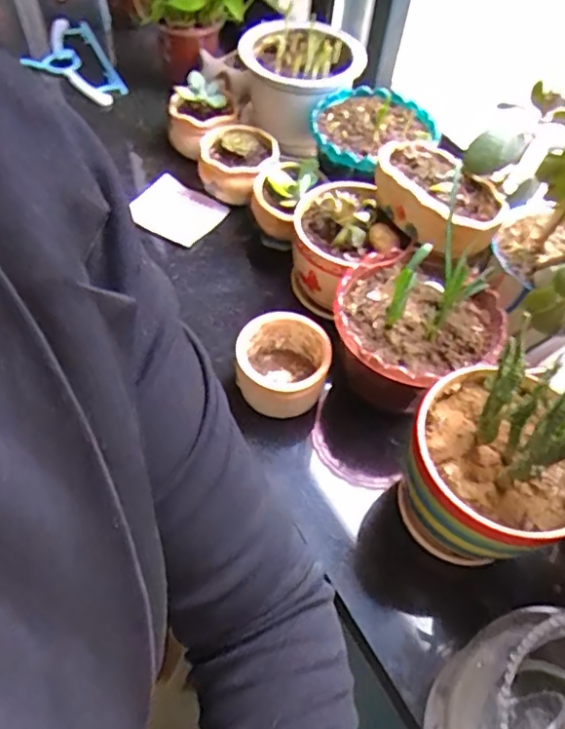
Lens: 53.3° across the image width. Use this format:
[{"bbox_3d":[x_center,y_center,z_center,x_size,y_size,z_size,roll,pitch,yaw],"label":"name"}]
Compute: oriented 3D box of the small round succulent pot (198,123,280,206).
[{"bbox_3d":[-0.057,-0.257,0.722,0.094,0.052,0.098,2,55,-3],"label":"small round succulent pot"}]

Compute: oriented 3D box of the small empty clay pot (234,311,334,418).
[{"bbox_3d":[-0.002,0.005,0.560,0.091,0.070,0.096,2,55,-3],"label":"small empty clay pot"}]

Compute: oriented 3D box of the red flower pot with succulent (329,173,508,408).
[{"bbox_3d":[0.119,-0.041,0.522,0.148,0.136,0.146,2,55,-3],"label":"red flower pot with succulent"}]

